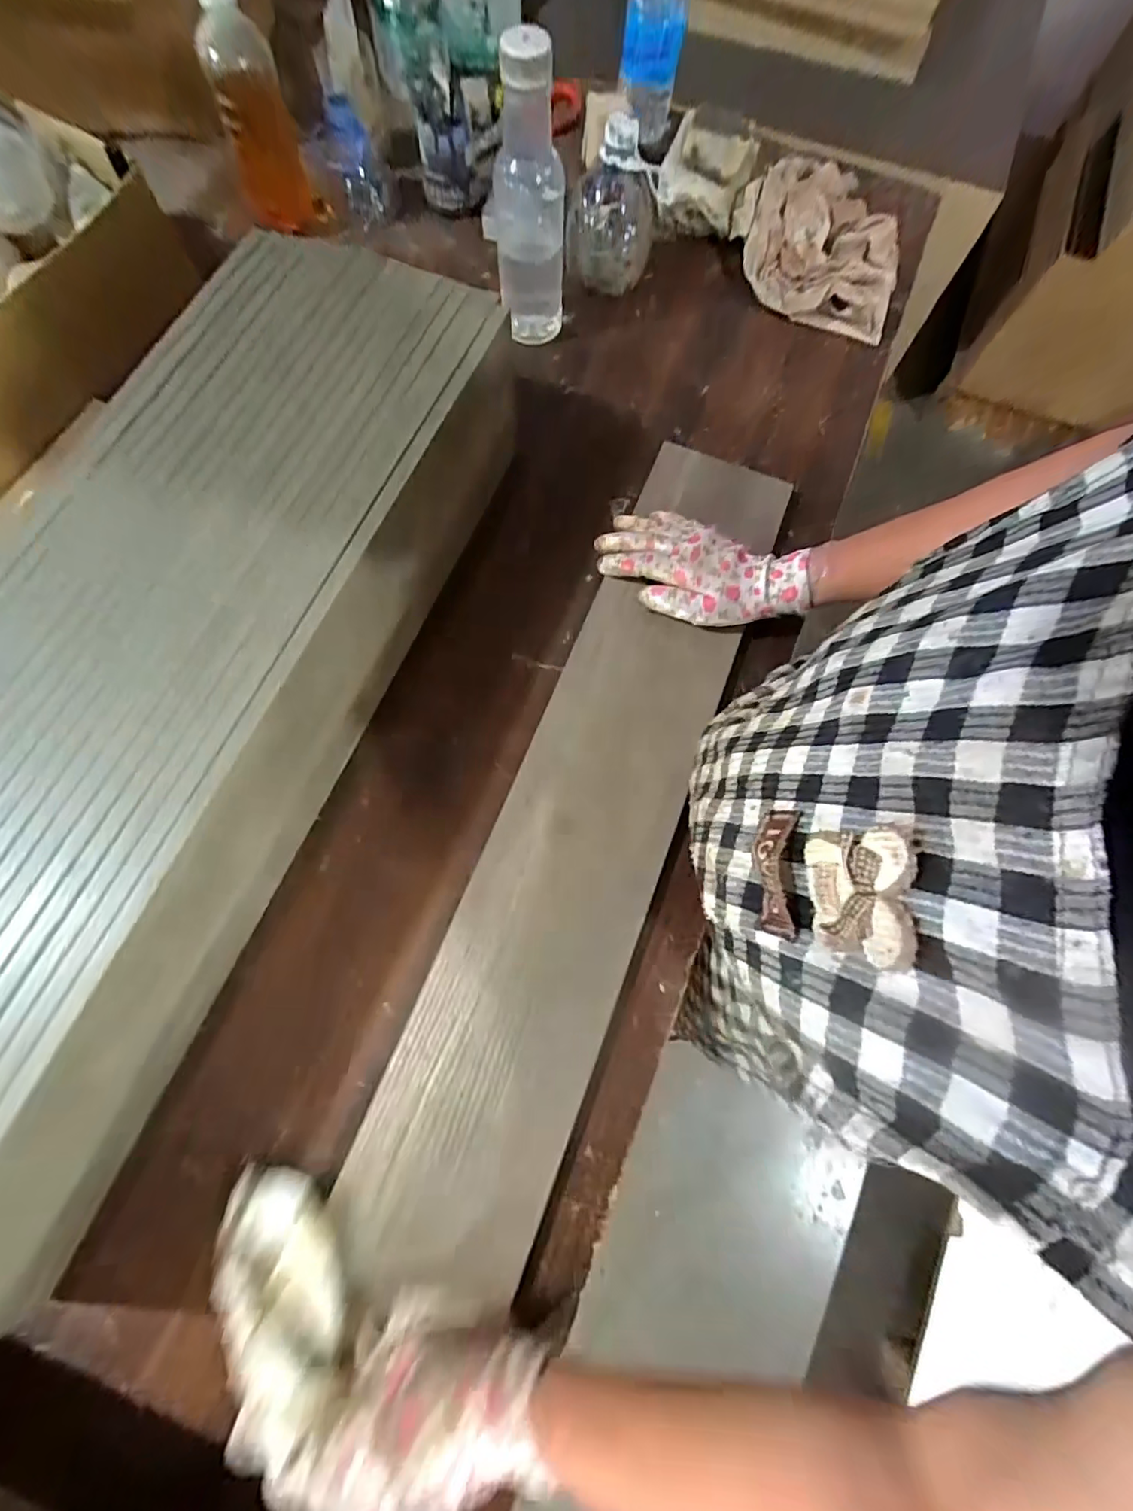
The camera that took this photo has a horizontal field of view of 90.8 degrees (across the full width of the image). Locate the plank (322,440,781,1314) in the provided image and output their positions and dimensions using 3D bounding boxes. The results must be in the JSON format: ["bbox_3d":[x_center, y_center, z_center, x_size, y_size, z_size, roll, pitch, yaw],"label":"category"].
[{"bbox_3d":[0.028,0.024,0.459,0.141,0.021,0.691,23,75,3],"label":"plank"}]

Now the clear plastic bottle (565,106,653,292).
[{"bbox_3d":[0.051,-0.578,0.579,0.096,0.135,0.073,4,79,-1],"label":"clear plastic bottle"}]

